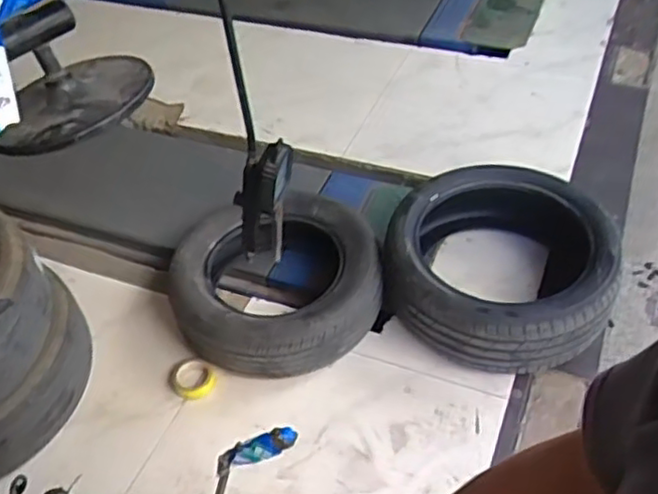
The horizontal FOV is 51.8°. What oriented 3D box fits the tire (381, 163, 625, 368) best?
[{"bbox_3d":[0.459,0.027,1.829,0.591,0.216,0.622,-3,45,3],"label":"tire"}]

